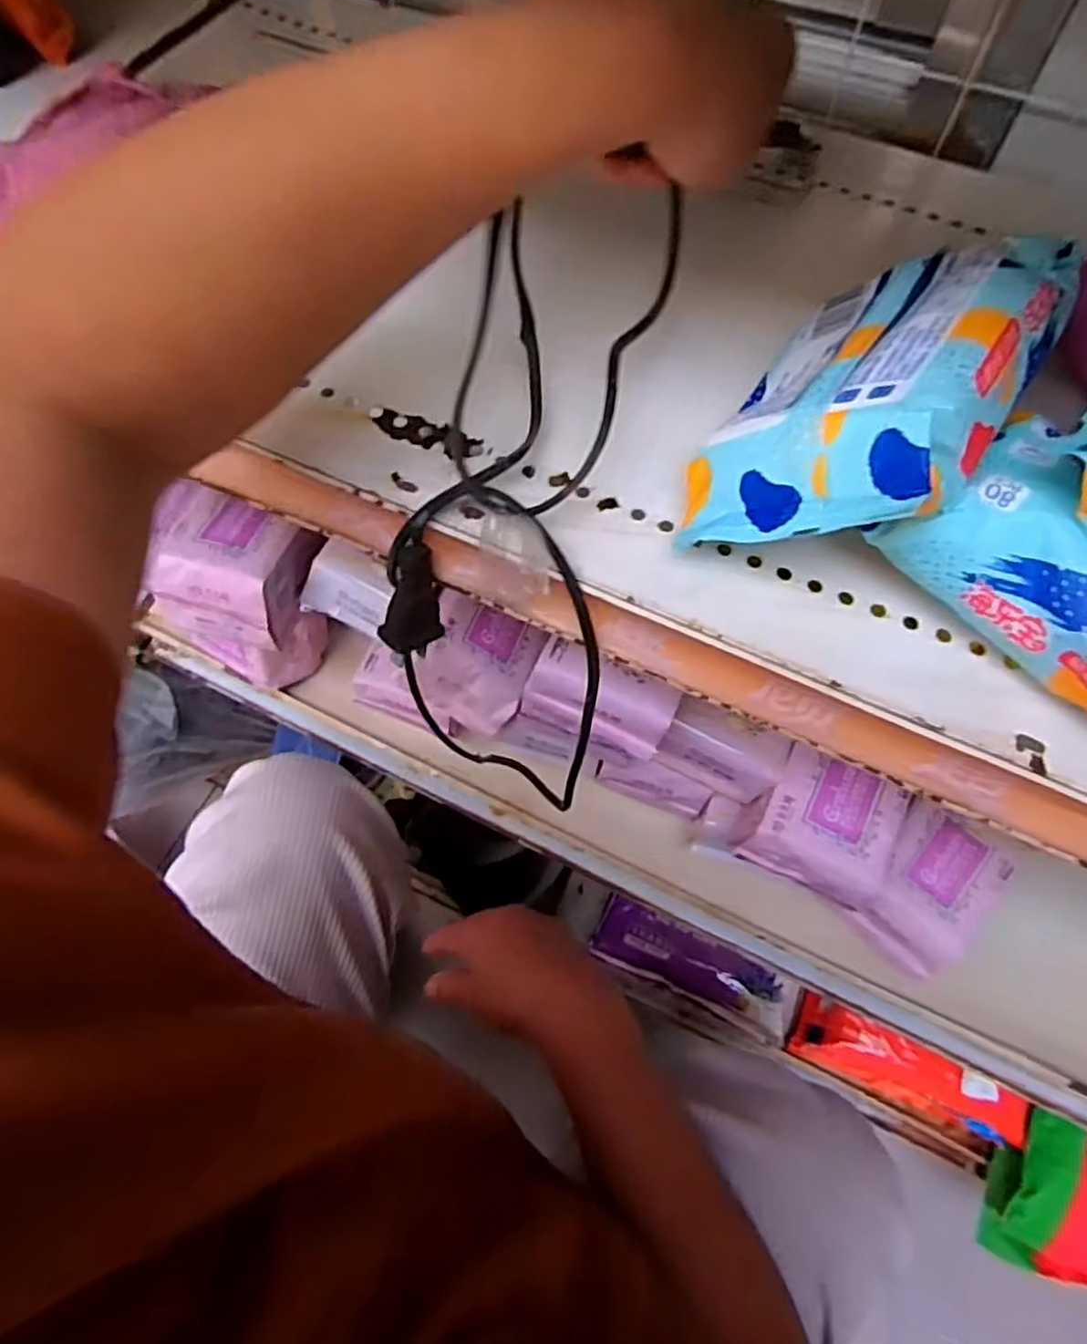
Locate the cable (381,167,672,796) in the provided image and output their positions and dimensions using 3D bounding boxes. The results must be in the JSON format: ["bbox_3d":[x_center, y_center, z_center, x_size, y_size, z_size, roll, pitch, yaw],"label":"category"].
[{"bbox_3d":[0.000,-0.073,0.316,0.095,0.087,0.256,18,95,8],"label":"cable"}]

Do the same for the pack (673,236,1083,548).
[{"bbox_3d":[0.115,-0.101,0.269,0.150,0.053,0.101,-48,31,-22],"label":"pack"}]

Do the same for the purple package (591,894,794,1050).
[{"bbox_3d":[0.150,0.302,0.747,0.205,0.049,0.060,24,66,11],"label":"purple package"}]

